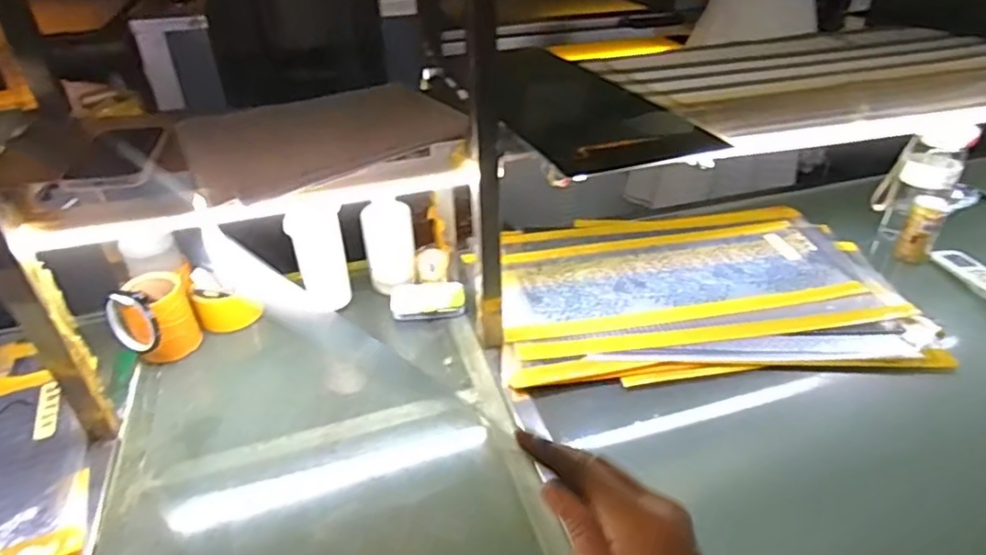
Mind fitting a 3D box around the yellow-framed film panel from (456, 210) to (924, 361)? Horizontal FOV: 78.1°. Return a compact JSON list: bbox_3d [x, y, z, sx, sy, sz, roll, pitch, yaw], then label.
[{"bbox_3d":[0.326,-0.012,1.046,0.649,0.014,0.368,-5,35,-5],"label":"yellow-framed film panel"}]

